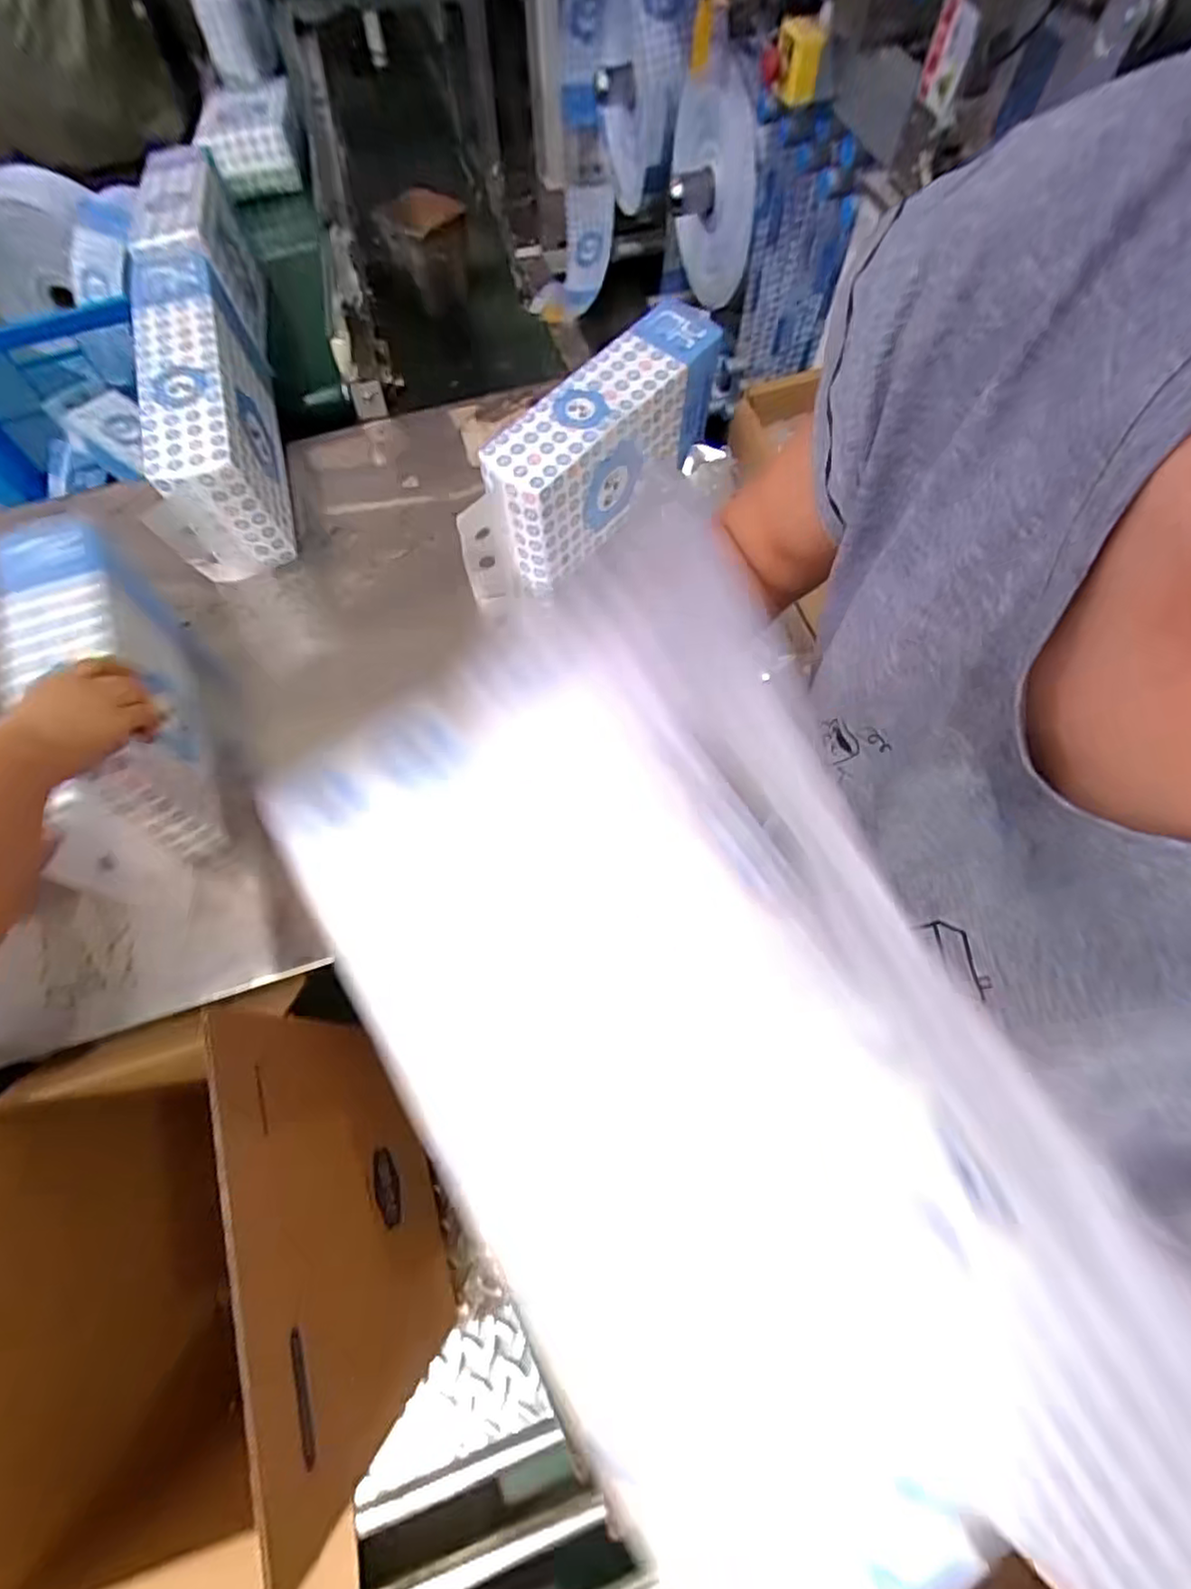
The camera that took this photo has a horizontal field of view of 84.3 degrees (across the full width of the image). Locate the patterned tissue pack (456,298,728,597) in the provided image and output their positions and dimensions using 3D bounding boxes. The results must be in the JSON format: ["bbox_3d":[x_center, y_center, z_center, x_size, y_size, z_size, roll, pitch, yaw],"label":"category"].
[{"bbox_3d":[0.001,-0.409,0.800,0.102,0.152,0.416,39,73,15],"label":"patterned tissue pack"}]

